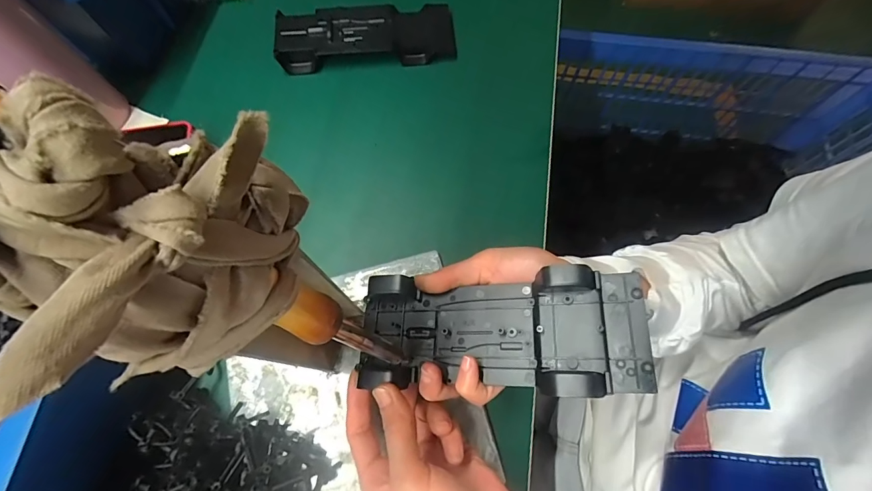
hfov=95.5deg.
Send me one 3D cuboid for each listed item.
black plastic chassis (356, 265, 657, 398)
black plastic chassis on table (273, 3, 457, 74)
[{"bbox_3d":[0.034,0.056,0.265,0.189,0.019,0.074,-3,69,21],"label":"black plastic chassis"},{"bbox_3d":[-0.079,-0.234,0.445,0.194,0.027,0.075,-6,70,-3],"label":"black plastic chassis on table"}]

